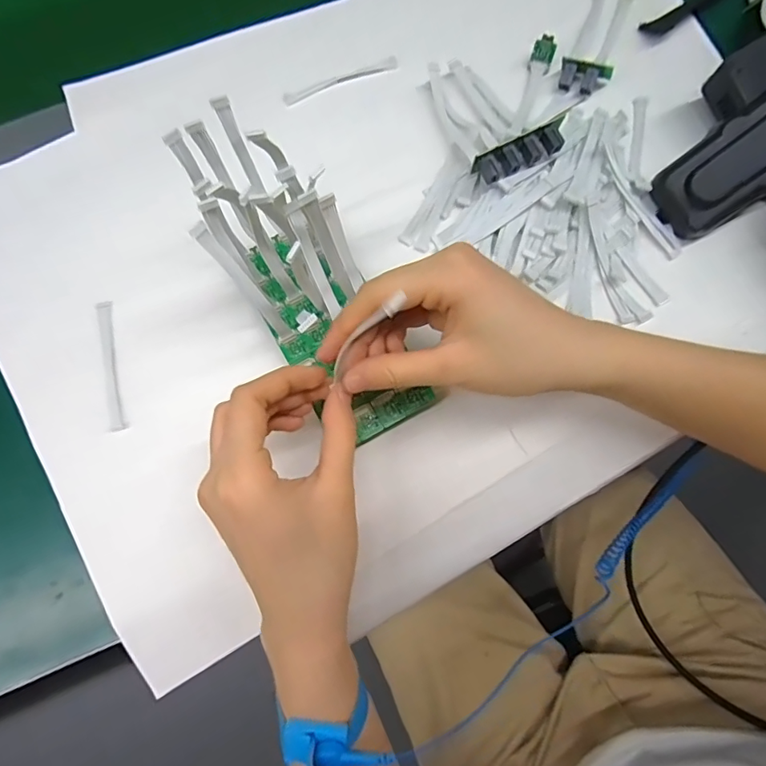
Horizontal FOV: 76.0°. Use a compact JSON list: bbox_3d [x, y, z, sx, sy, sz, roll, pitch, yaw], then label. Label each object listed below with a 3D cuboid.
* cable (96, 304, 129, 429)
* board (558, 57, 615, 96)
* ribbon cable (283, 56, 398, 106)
[{"bbox_3d":[-0.182,-0.012,0.328,0.010,0.004,0.092,-15,74,-2],"label":"cable"},{"bbox_3d":[0.148,-0.225,0.360,0.036,0.017,0.018,13,75,6],"label":"board"},{"bbox_3d":[-0.033,-0.232,0.376,0.091,0.005,0.012,-21,75,-4],"label":"ribbon cable"}]

